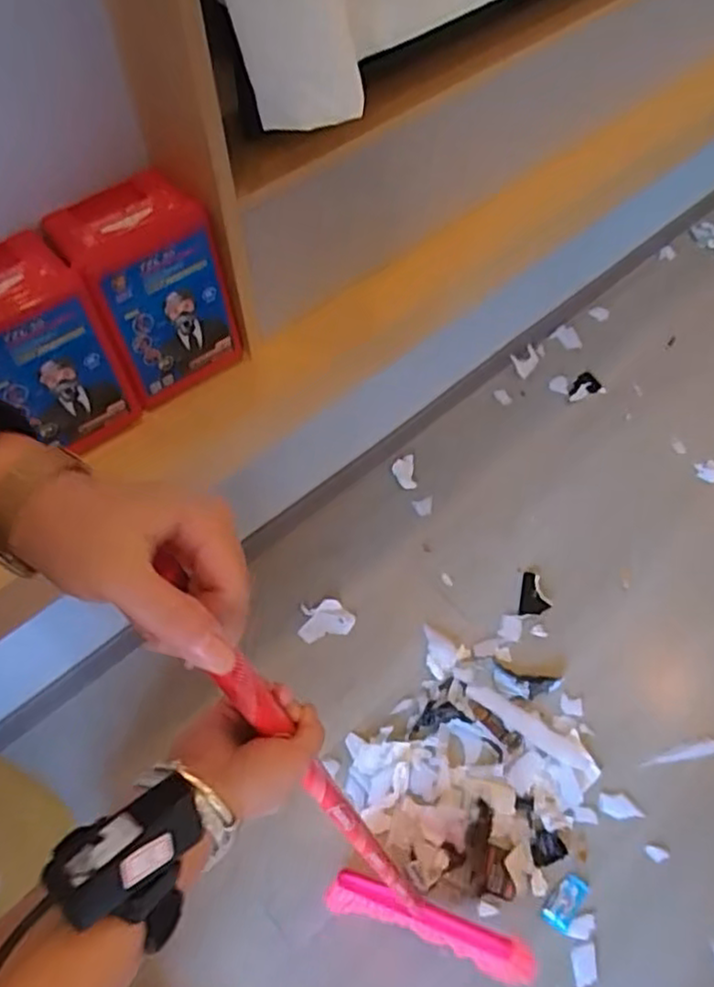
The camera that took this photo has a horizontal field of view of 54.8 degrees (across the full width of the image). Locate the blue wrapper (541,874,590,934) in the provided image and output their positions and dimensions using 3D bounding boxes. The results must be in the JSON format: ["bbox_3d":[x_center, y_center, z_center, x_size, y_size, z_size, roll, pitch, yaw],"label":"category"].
[{"bbox_3d":[0.352,0.689,1.164,0.047,0.008,0.087,35,66,18],"label":"blue wrapper"}]

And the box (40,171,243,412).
[{"bbox_3d":[-0.210,-0.207,0.716,0.132,0.187,0.108,-30,65,-16],"label":"box"}]

